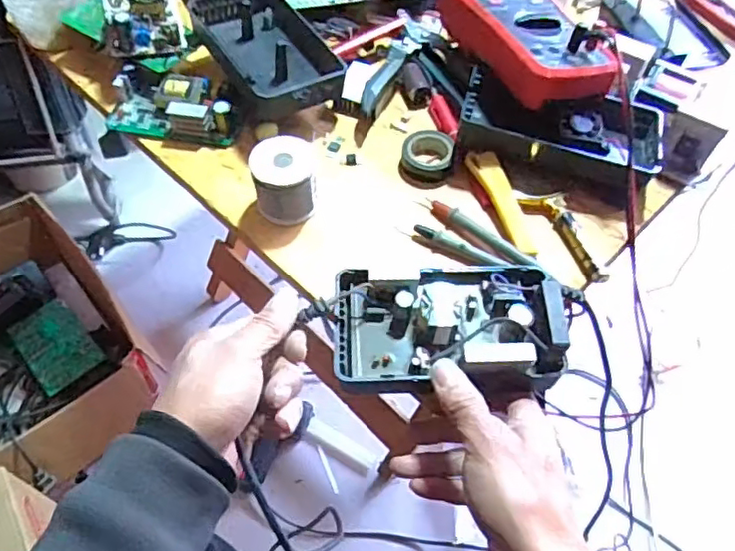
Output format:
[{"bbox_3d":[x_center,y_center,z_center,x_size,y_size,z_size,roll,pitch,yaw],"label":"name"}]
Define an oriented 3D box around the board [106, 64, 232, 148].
[{"bbox_3d":[-0.180,-0.159,0.581,0.116,0.033,0.057,8,56,5],"label":"board"}]

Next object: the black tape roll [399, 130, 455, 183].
[{"bbox_3d":[0.054,-0.108,0.557,0.046,0.019,0.047,0,56,0],"label":"black tape roll"}]

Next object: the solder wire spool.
[{"bbox_3d":[-0.068,-0.078,0.516,0.051,0.055,0.051,-4,56,-3],"label":"solder wire spool"}]

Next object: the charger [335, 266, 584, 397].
[{"bbox_3d":[0.056,0.031,0.434,0.156,0.044,0.096,-1,56,-1],"label":"charger"}]

